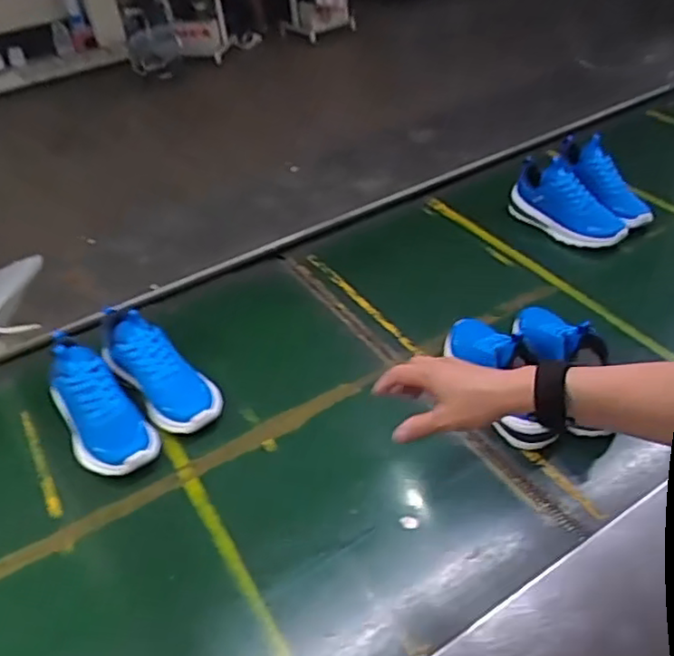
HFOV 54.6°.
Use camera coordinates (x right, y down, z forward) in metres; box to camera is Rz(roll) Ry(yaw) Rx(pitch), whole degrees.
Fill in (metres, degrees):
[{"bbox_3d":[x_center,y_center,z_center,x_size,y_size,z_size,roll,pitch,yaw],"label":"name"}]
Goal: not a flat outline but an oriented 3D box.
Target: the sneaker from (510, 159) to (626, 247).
[{"bbox_3d":[0.429,-0.242,1.236,0.110,0.093,0.239,-28,43,-25],"label":"sneaker"}]

